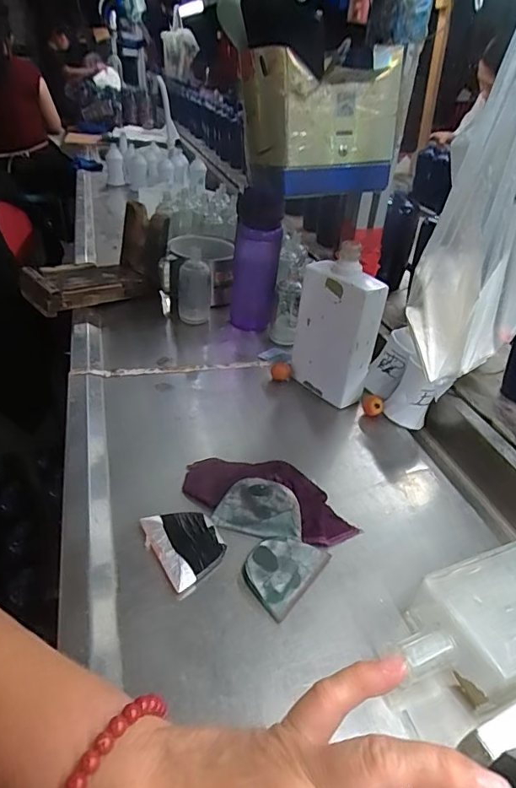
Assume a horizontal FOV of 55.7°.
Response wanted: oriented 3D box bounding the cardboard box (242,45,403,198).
[{"bbox_3d":[0.072,-0.306,0.553,0.155,0.134,0.105,-9,36,-17],"label":"cardboard box"}]

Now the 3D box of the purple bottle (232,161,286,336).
[{"bbox_3d":[-0.003,-0.225,0.803,0.076,0.230,0.081,0,35,-5],"label":"purple bottle"}]

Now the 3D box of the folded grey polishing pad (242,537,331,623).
[{"bbox_3d":[0.021,0.155,0.438,0.055,0.008,0.080,24,39,29],"label":"folded grey polishing pad"}]

